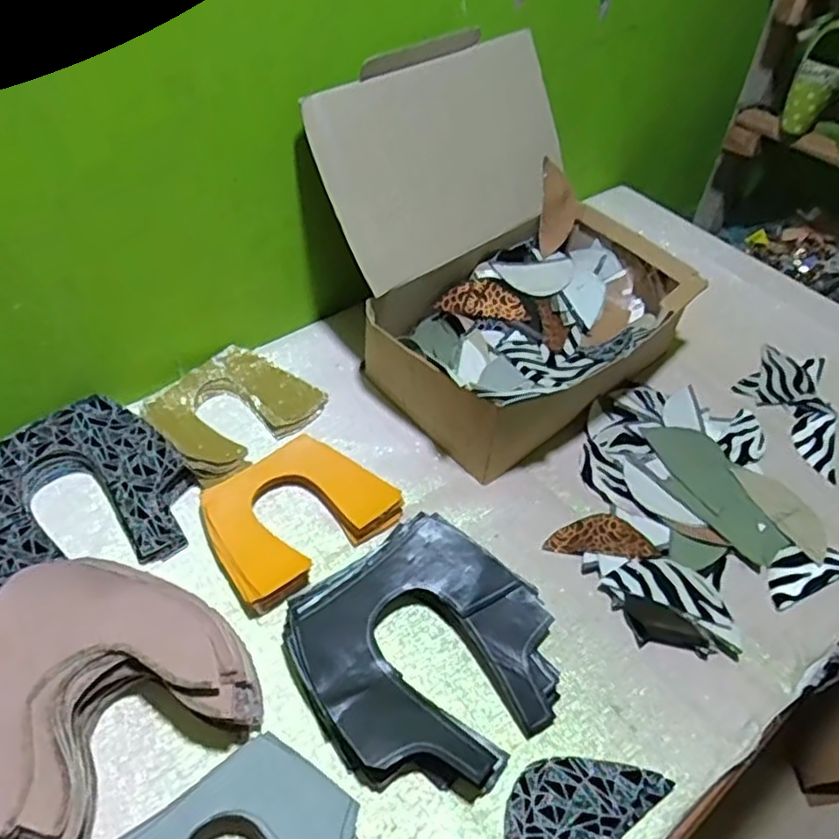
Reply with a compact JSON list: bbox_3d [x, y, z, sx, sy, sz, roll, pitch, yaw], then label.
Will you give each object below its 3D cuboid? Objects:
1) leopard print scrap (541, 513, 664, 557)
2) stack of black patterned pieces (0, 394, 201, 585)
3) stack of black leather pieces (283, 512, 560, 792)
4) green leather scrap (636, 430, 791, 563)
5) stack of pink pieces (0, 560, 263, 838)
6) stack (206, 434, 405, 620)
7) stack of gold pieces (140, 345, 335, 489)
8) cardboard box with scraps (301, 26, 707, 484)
[{"bbox_3d":[0.167,0.107,0.629,0.096,0.013,0.043,9,47,4],"label":"leopard print scrap"},{"bbox_3d":[-0.310,0.070,0.612,0.185,0.032,0.182,-30,56,-29],"label":"stack of black patterned pieces"},{"bbox_3d":[0.009,0.180,0.533,0.190,0.033,0.185,-28,55,-27],"label":"stack of black leather pieces"},{"bbox_3d":[0.292,0.065,0.671,0.057,0.011,0.165,-20,57,-16],"label":"green leather scrap"},{"bbox_3d":[-0.230,0.185,0.485,0.178,0.053,0.183,-32,57,-30],"label":"stack of pink pieces"},{"bbox_3d":[-0.111,0.082,0.618,0.158,0.023,0.124,-30,56,-29],"label":"stack"},{"bbox_3d":[-0.193,-0.014,0.703,0.132,0.028,0.159,35,53,25],"label":"stack of gold pieces"},{"bbox_3d":[0.102,-0.179,0.704,0.332,0.260,0.319,-29,56,-28],"label":"cardboard box with scraps"}]

